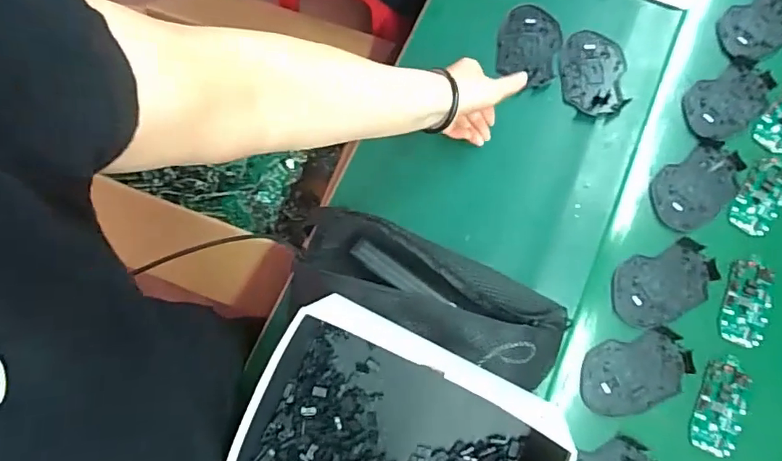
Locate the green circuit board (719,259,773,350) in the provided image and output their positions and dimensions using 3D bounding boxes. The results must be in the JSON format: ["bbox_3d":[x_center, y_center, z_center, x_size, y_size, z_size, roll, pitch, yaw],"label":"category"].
[{"bbox_3d":[0.376,0.077,0.536,0.045,0.006,0.089,20,78,6],"label":"green circuit board"}]

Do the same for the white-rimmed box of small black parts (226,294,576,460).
[{"bbox_3d":[0.006,0.202,0.462,0.275,0.075,0.201,26,79,7],"label":"white-rimmed box of small black parts"}]

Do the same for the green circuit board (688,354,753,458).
[{"bbox_3d":[0.332,0.175,0.511,0.047,0.006,0.096,24,79,7],"label":"green circuit board"}]

